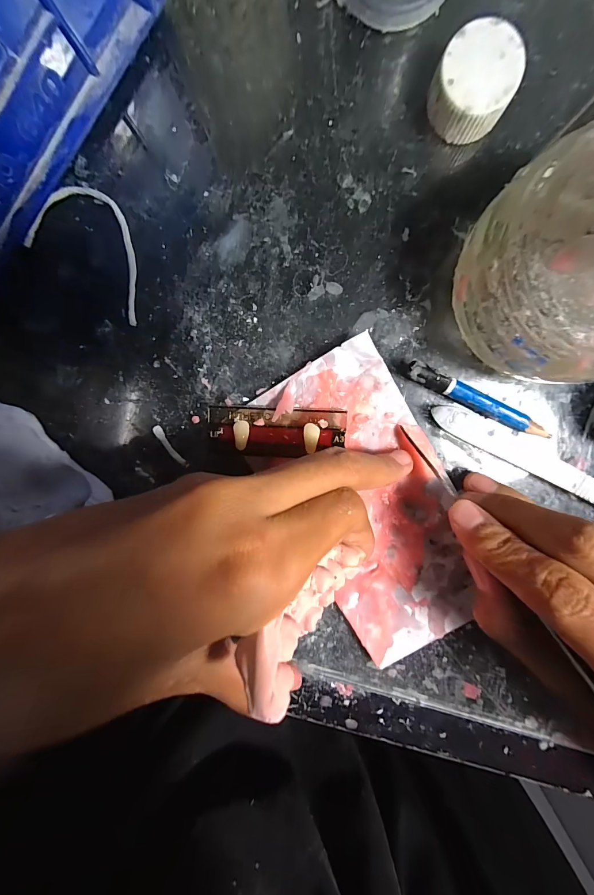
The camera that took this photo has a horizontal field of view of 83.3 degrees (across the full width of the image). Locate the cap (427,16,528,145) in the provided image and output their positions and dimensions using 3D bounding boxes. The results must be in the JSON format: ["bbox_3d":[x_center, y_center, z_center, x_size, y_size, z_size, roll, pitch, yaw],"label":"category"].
[{"bbox_3d":[0.064,-0.131,0.122,0.028,0.016,0.028,0,99,3],"label":"cap"}]

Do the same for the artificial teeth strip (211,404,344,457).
[{"bbox_3d":[-0.009,-0.007,0.148,0.059,0.011,0.021,2,99,3],"label":"artificial teeth strip"}]

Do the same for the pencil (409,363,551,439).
[{"bbox_3d":[0.077,-0.020,0.144,0.064,0.008,0.007,26,100,-1],"label":"pencil"}]

